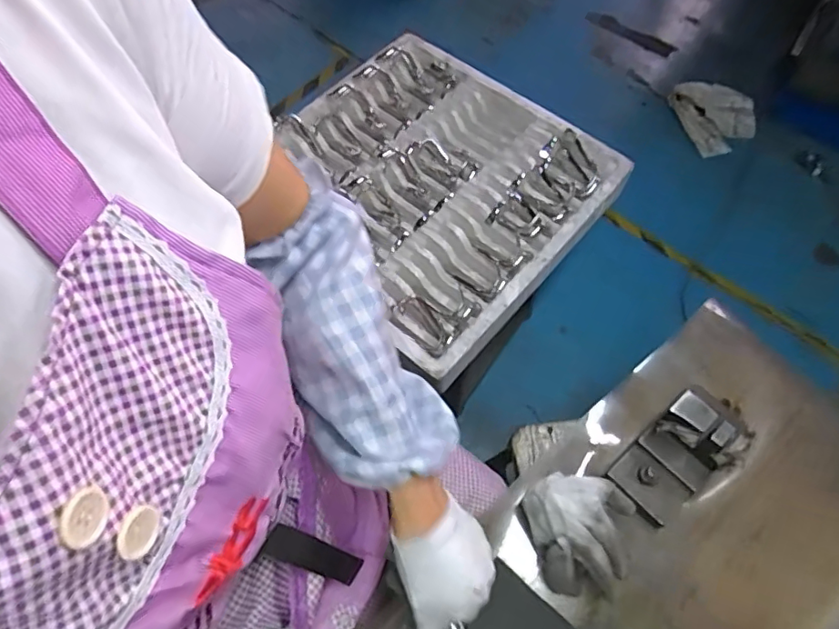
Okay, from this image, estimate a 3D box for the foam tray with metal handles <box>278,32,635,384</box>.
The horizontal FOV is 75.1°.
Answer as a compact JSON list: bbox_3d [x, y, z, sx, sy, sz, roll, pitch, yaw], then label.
[{"bbox_3d":[0.017,-0.244,0.969,0.542,0.049,0.523,40,69,19],"label":"foam tray with metal handles"}]

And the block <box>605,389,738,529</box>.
[{"bbox_3d":[0.221,0.128,0.478,0.092,0.077,0.063,-41,69,-19],"label":"block"}]

